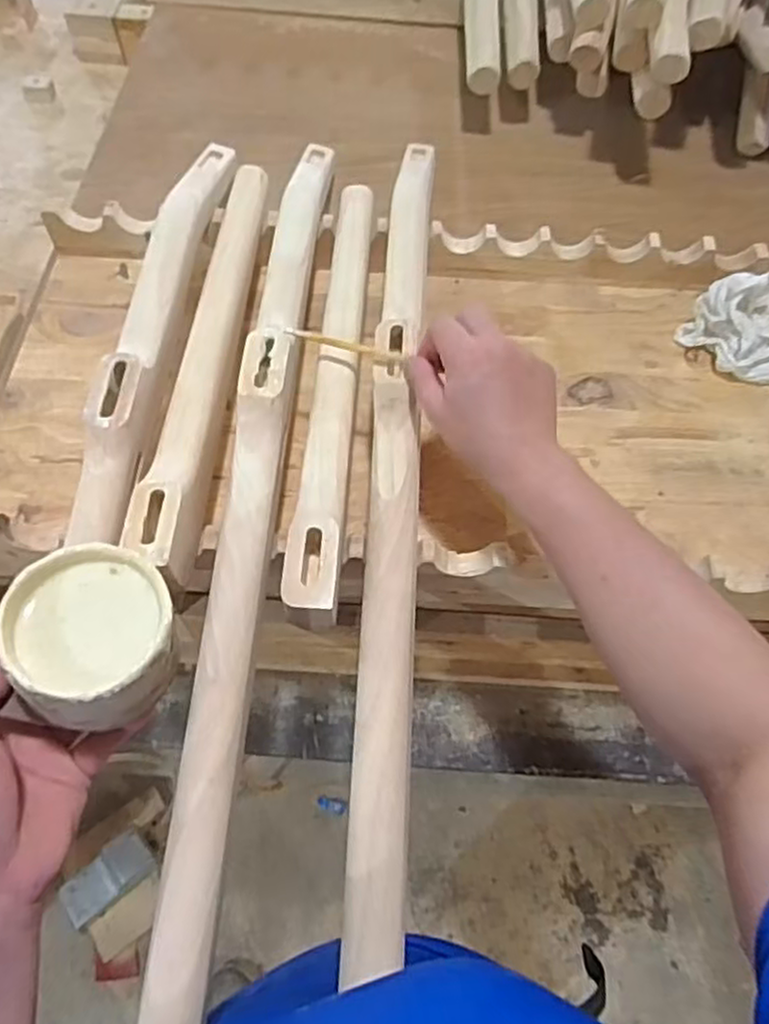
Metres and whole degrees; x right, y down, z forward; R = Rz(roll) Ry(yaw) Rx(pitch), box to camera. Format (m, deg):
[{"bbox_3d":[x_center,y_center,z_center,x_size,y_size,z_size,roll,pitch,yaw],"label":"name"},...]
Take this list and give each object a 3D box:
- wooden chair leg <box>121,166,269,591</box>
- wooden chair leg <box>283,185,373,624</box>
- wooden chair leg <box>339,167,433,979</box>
[{"bbox_3d":[-0.133,-0.140,0.549,0.036,0.038,0.415,4,61,0],"label":"wooden chair leg"},{"bbox_3d":[-0.035,-0.117,0.530,0.032,0.033,0.409,3,61,0],"label":"wooden chair leg"},{"bbox_3d":[0.009,-0.053,0.507,0.037,0.031,0.646,4,61,0],"label":"wooden chair leg"}]

